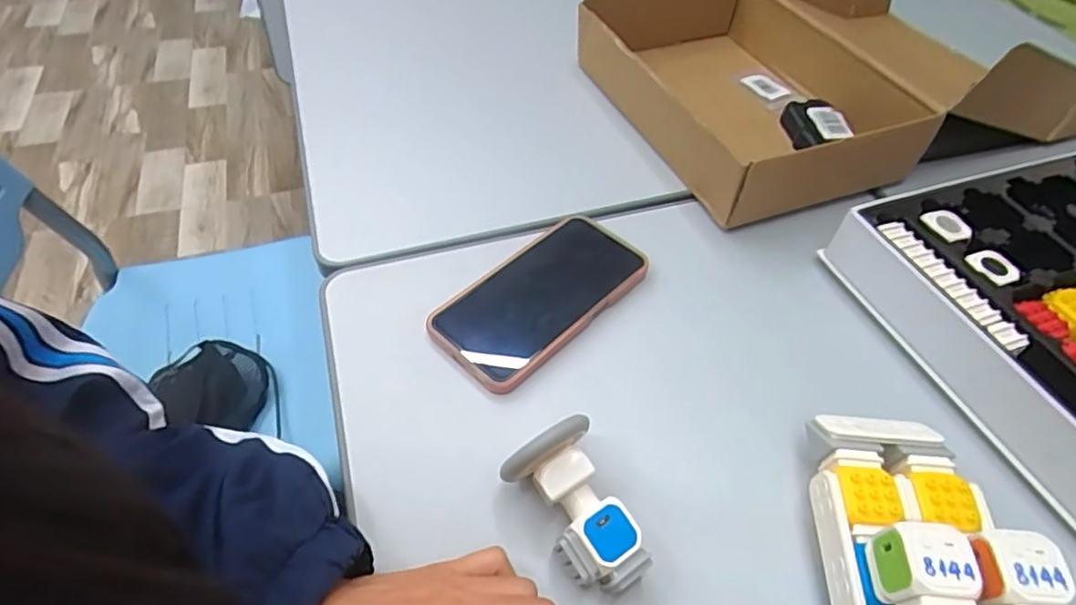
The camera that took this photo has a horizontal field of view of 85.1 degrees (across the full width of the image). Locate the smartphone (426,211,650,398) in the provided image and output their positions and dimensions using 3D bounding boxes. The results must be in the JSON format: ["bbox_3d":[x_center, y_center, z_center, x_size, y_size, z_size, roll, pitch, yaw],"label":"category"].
[{"bbox_3d":[0.004,-0.008,0.441,0.088,0.012,0.167,36,58,23],"label":"smartphone"}]

